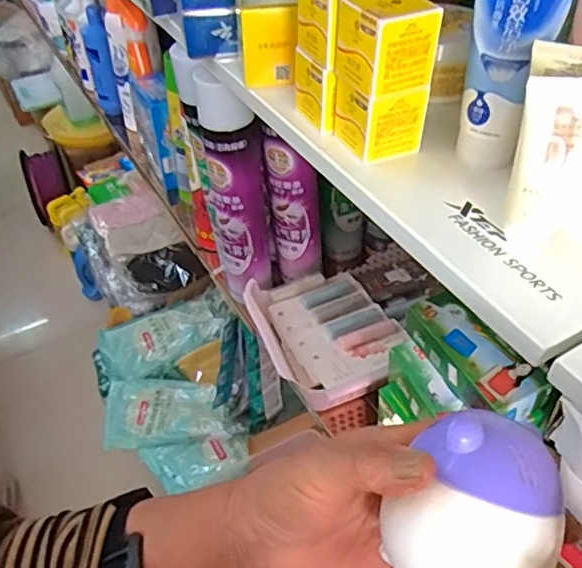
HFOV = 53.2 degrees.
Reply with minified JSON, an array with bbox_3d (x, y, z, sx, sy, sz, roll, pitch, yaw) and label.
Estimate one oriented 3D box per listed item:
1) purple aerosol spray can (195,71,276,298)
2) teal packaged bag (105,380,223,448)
[{"bbox_3d":[-0.067,-0.109,0.736,0.072,0.307,0.075,-6,46,-4],"label":"purple aerosol spray can"},{"bbox_3d":[-0.286,0.282,1.281,0.246,0.028,0.146,-1,64,5],"label":"teal packaged bag"}]

